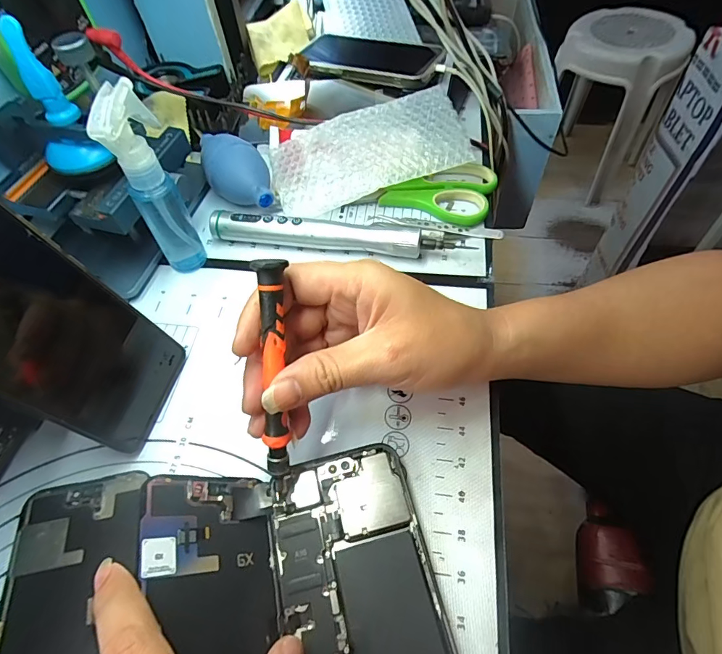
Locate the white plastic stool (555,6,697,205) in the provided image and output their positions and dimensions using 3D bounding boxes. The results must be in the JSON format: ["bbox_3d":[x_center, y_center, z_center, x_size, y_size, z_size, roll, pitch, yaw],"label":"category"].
[{"bbox_3d":[0.751,-0.699,1.346,0.332,0.442,0.341,30,63,22],"label":"white plastic stool"}]

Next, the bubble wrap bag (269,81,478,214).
[{"bbox_3d":[0.004,-0.151,0.361,0.162,0.010,0.084,-15,73,6],"label":"bubble wrap bag"}]

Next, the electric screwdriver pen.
[{"bbox_3d":[-0.022,-0.076,0.337,0.200,0.019,0.018,5,57,8],"label":"electric screwdriver pen"}]

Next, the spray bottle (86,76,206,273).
[{"bbox_3d":[-0.139,-0.093,0.293,0.037,0.132,0.027,-30,59,-15],"label":"spray bottle"}]

